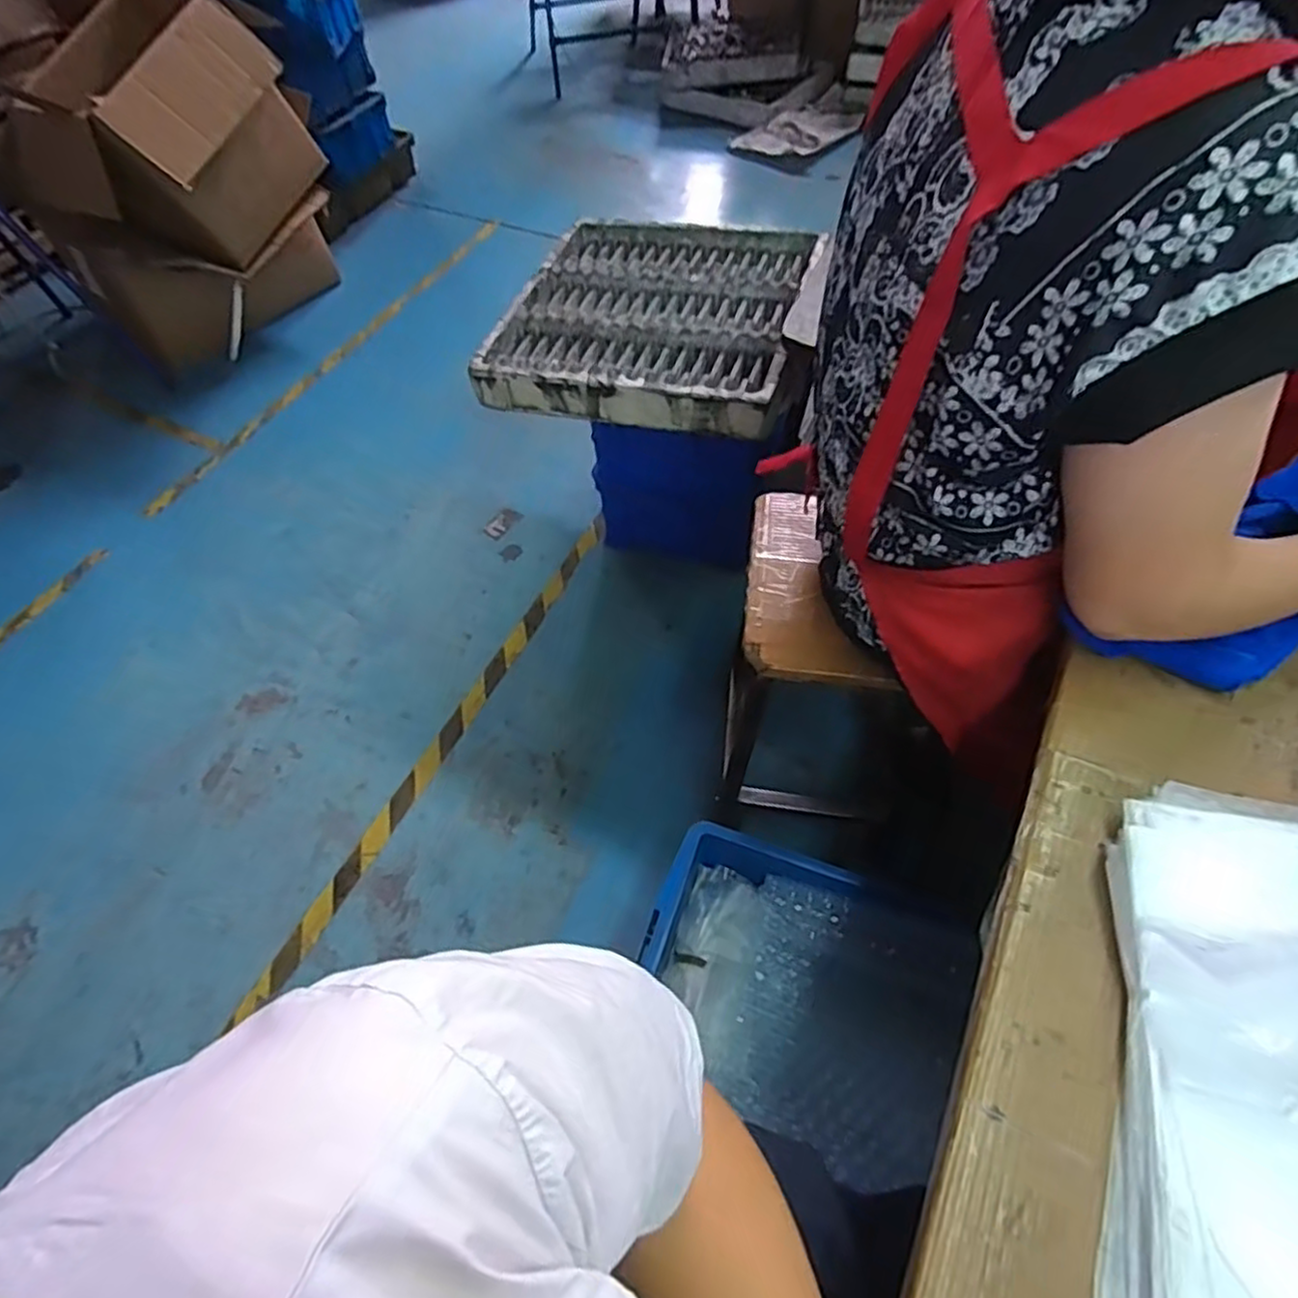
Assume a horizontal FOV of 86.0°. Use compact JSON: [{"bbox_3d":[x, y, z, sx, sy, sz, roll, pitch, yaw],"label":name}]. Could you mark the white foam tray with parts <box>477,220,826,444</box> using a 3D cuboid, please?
[{"bbox_3d":[0.014,-0.633,1.288,0.532,0.075,0.574,13,58,13],"label":"white foam tray with parts"}]

